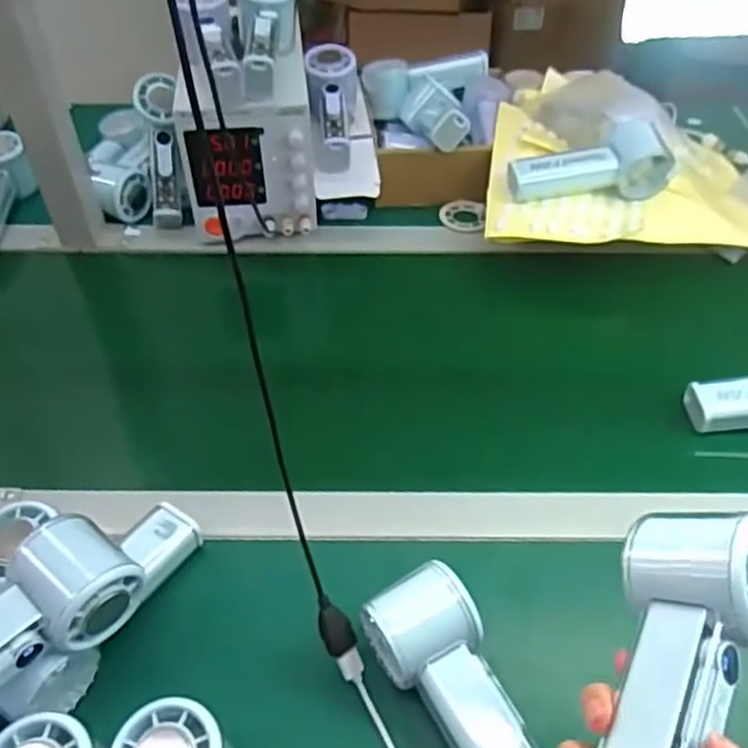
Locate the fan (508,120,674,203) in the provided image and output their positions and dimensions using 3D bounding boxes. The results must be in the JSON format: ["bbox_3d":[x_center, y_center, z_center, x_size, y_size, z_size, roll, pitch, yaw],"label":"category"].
[{"bbox_3d":[0.209,-0.206,0.686,0.154,0.051,0.056,-3,46,-2],"label":"fan"}]

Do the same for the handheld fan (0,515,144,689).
[{"bbox_3d":[-0.200,0.139,0.372,0.052,0.044,0.145,33,54,28],"label":"handheld fan"}]

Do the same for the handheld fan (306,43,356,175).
[{"bbox_3d":[-0.044,-0.283,0.750,0.053,0.060,0.156,-2,70,-1],"label":"handheld fan"}]

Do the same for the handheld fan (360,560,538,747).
[{"bbox_3d":[0.044,0.187,0.400,0.063,0.054,0.142,-18,49,-17],"label":"handheld fan"}]

